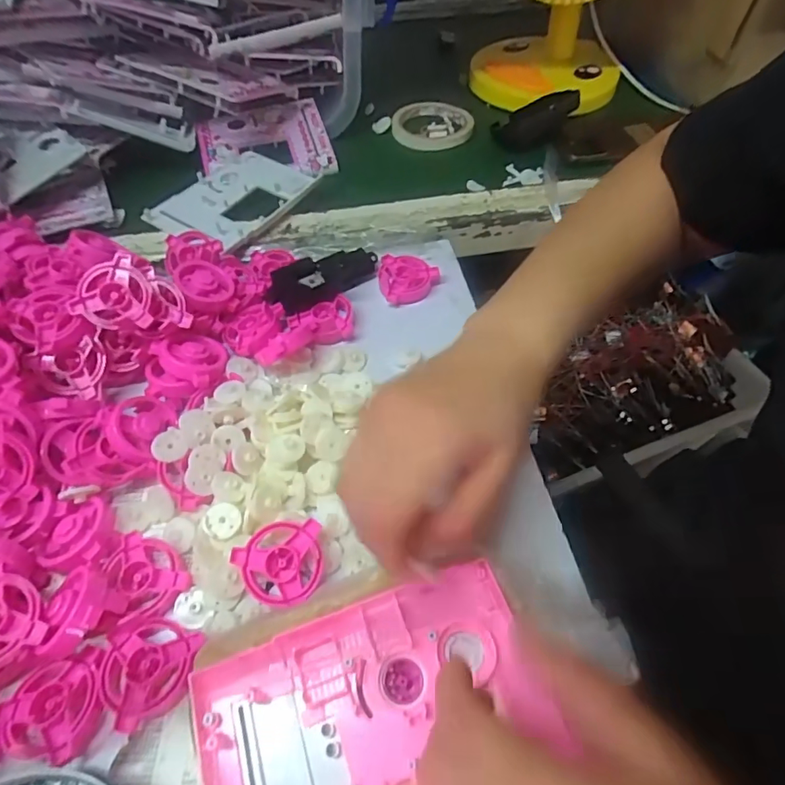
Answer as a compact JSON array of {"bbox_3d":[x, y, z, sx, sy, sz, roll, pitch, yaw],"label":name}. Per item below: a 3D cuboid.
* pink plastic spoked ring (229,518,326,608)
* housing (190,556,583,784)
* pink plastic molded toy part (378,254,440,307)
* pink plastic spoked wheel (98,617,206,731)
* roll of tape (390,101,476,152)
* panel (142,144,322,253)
[{"bbox_3d":[-0.068,0.103,0.300,0.053,0.007,0.046,-6,74,-8],"label":"pink plastic spoked ring"},{"bbox_3d":[-0.005,0.169,0.233,0.164,0.018,0.133,-18,56,-11],"label":"housing"},{"bbox_3d":[0.015,-0.103,0.454,0.054,0.019,0.049,1,55,1],"label":"pink plastic molded toy part"},{"bbox_3d":[-0.137,0.153,0.274,0.052,0.012,0.051,-1,55,1],"label":"pink plastic spoked wheel"},{"bbox_3d":[0.051,-0.336,0.619,0.096,0.014,0.093,5,55,5],"label":"roll of tape"},{"bbox_3d":[-0.158,-0.203,0.511,0.129,0.014,0.148,20,59,16],"label":"panel"}]

